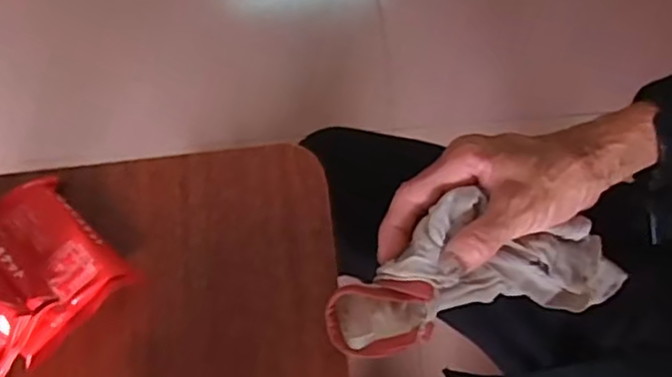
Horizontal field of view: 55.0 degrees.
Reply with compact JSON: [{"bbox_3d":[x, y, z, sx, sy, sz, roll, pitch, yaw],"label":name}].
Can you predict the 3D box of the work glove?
[{"bbox_3d":[0.078,0.046,0.377,0.171,0.042,0.077,-10,74,-1],"label":"work glove"}]

